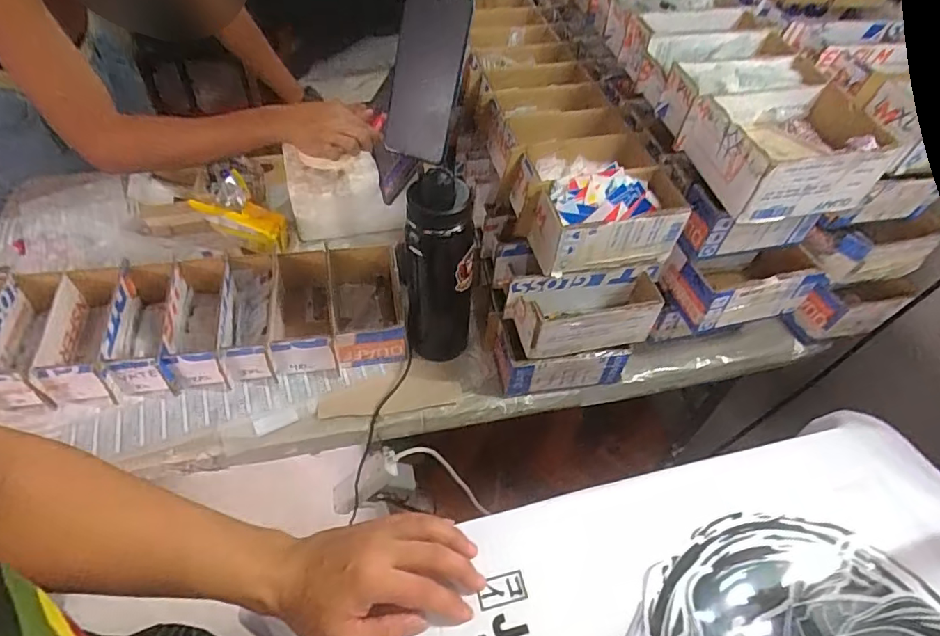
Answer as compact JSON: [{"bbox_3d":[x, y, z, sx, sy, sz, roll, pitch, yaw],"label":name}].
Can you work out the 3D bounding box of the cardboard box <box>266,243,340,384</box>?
[{"bbox_3d":[-0.222,-0.009,0.706,0.087,0.072,0.180,-8,52,-10],"label":"cardboard box"}]

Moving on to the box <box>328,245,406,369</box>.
[{"bbox_3d":[-0.141,-0.018,0.722,0.095,0.072,0.168,-9,52,-11],"label":"box"}]

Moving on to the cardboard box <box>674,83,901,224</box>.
[{"bbox_3d":[0.337,-0.181,0.577,0.164,0.078,0.127,-7,52,-9],"label":"cardboard box"}]

